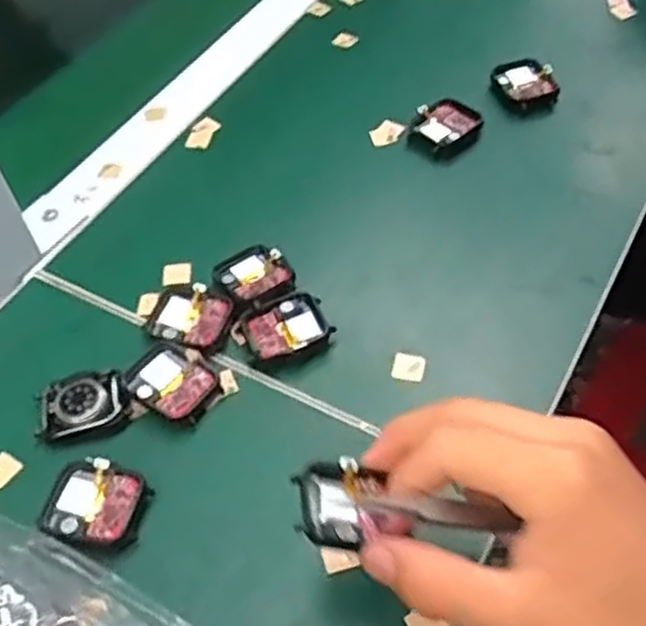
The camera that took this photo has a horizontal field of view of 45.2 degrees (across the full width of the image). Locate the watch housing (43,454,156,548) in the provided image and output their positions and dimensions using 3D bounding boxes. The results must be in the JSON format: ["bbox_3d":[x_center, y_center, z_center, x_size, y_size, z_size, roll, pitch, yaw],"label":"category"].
[{"bbox_3d":[-0.105,0.089,0.360,0.046,0.010,0.037,11,53,14],"label":"watch housing"}]

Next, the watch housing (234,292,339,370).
[{"bbox_3d":[-0.020,0.009,0.416,0.047,0.008,0.036,-28,54,-17],"label":"watch housing"}]

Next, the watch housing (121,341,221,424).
[{"bbox_3d":[-0.079,0.035,0.399,0.044,0.012,0.033,24,57,23],"label":"watch housing"}]

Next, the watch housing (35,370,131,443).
[{"bbox_3d":[-0.122,0.046,0.396,0.045,0.013,0.031,-16,51,-7],"label":"watch housing"}]

